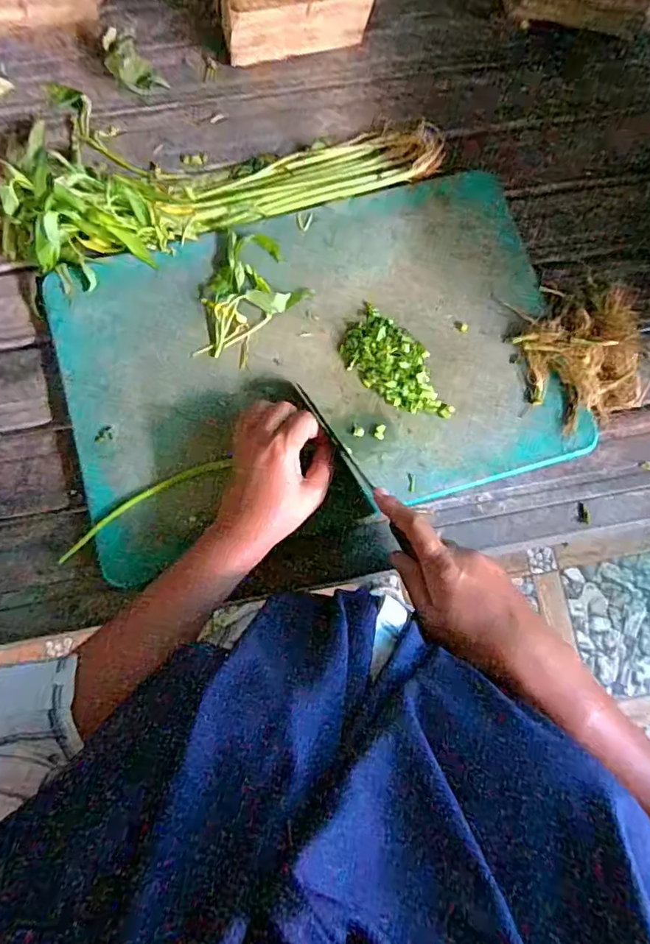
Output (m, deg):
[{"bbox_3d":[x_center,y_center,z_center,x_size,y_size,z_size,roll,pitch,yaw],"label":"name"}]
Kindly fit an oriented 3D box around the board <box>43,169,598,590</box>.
[{"bbox_3d":[-0.010,-0.098,0.494,0.439,0.019,0.292,-17,81,-4],"label":"board"}]

